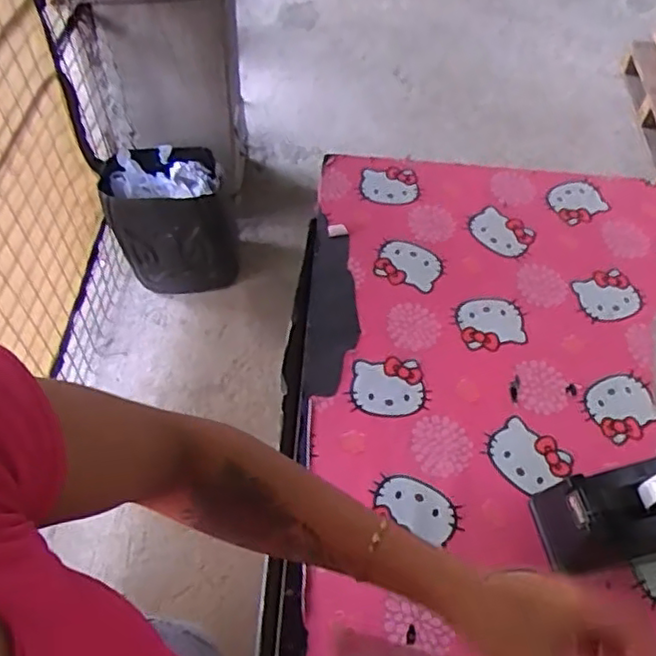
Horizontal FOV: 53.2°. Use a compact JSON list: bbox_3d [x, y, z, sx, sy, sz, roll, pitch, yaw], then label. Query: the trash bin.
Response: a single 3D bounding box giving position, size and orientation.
[{"bbox_3d":[-0.391,-0.291,1.764,0.332,0.334,0.239,6,55,1],"label":"trash bin"}]

